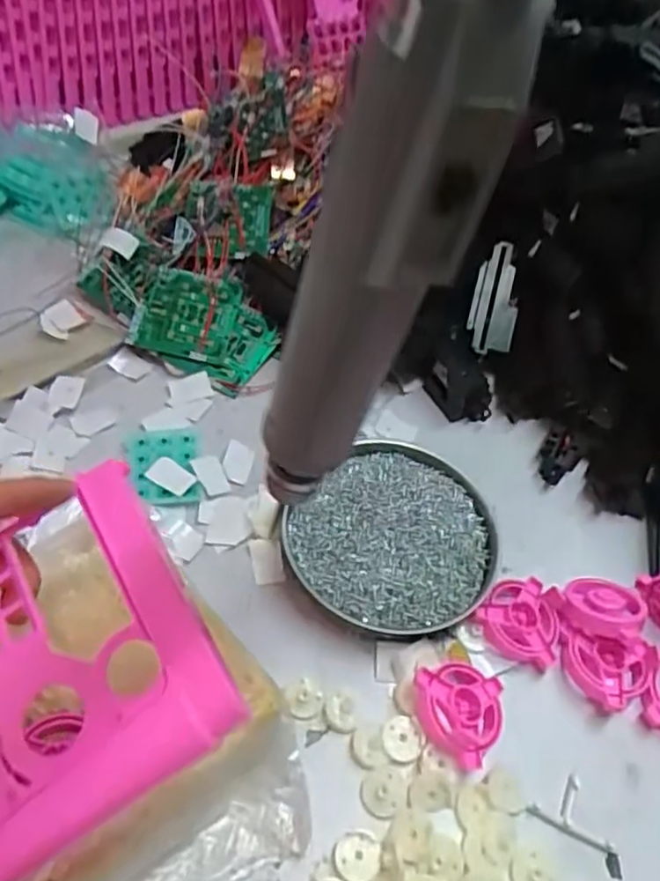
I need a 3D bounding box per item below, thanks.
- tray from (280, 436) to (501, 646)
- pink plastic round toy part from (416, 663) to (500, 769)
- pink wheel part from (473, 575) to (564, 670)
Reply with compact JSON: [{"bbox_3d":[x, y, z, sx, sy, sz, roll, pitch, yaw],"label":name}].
[{"bbox_3d":[0.043,0.059,0.435,0.121,0.016,0.134,36,60,20],"label":"tray"},{"bbox_3d":[0.072,0.149,0.373,0.049,0.017,0.051,4,53,-5],"label":"pink plastic round toy part"},{"bbox_3d":[0.117,0.107,0.418,0.049,0.015,0.051,27,54,12],"label":"pink wheel part"}]

